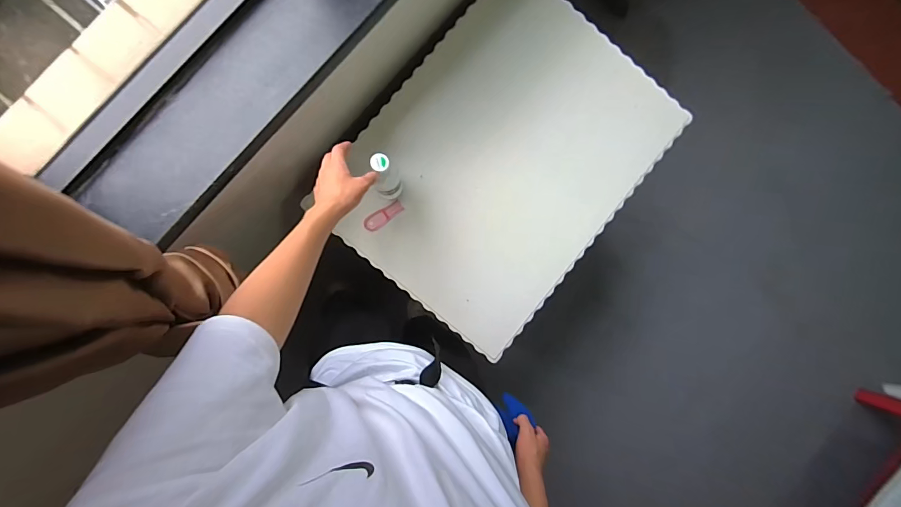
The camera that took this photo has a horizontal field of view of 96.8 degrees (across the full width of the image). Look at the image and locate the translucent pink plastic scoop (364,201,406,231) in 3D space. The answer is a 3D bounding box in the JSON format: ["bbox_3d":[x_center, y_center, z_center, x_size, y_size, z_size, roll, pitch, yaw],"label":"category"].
[{"bbox_3d":[-0.153,-0.085,0.916,0.095,0.010,0.035,-32,93,-3],"label":"translucent pink plastic scoop"}]

